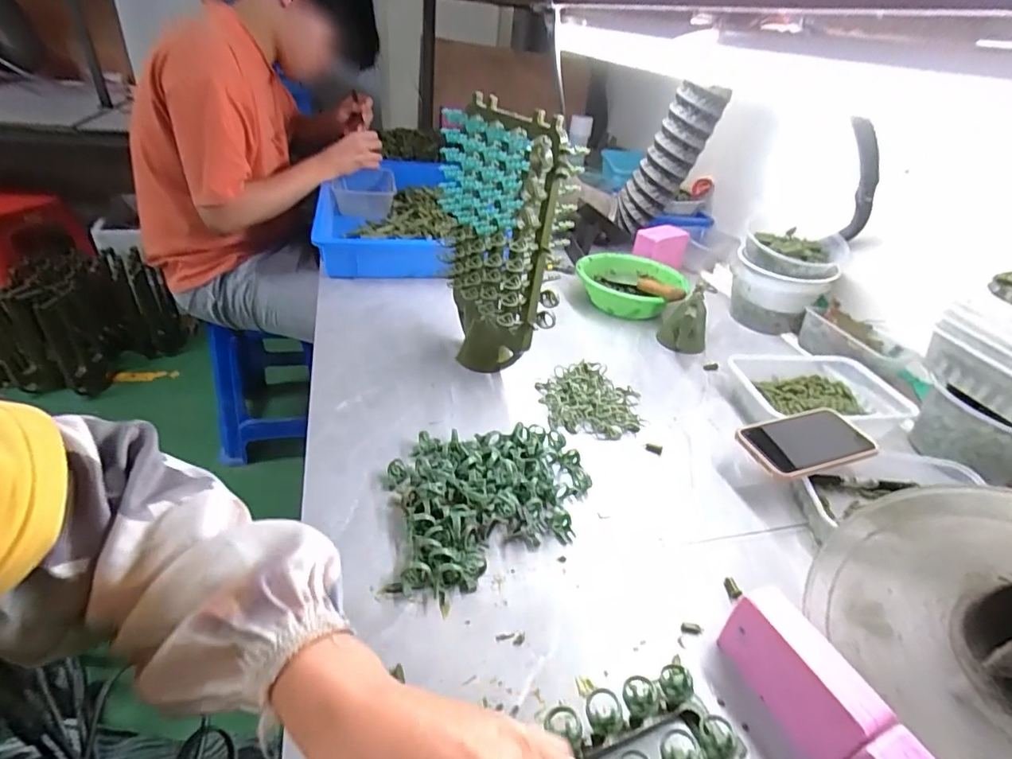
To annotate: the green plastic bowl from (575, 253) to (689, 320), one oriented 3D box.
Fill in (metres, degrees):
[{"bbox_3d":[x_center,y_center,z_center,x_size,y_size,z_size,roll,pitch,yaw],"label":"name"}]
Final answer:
[{"bbox_3d":[0.225,-0.168,0.963,0.185,0.071,0.172,5,34,-4],"label":"green plastic bowl"}]

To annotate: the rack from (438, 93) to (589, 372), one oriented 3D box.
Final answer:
[{"bbox_3d":[-0.012,-0.165,0.679,0.084,0.330,0.208,-13,39,-27],"label":"rack"}]

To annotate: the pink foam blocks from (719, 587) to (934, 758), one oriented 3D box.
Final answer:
[{"bbox_3d":[0.229,0.239,0.368,0.039,0.072,0.163,-8,37,-21],"label":"pink foam blocks"}]

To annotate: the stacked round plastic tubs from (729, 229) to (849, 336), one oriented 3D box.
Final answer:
[{"bbox_3d":[0.495,-0.176,0.932,0.162,0.155,0.126,24,37,22],"label":"stacked round plastic tubs"}]

